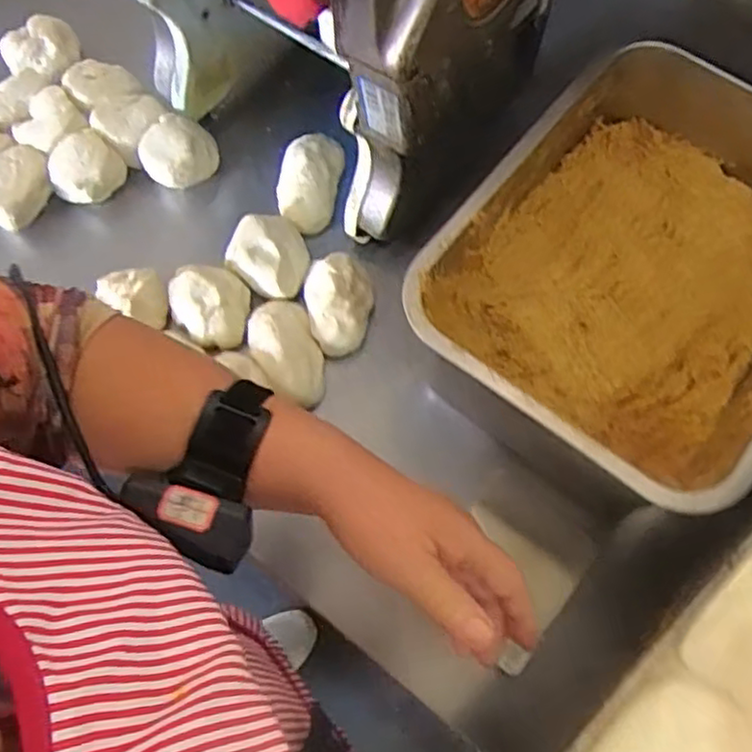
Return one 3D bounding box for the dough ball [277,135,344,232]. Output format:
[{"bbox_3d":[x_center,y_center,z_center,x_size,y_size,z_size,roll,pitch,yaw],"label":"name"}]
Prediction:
[{"bbox_3d":[-0.067,-0.192,0.684,0.062,0.038,0.109,12,68,4],"label":"dough ball"}]

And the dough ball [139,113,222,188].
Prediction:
[{"bbox_3d":[-0.193,-0.216,0.685,0.057,0.051,0.071,39,73,14],"label":"dough ball"}]

